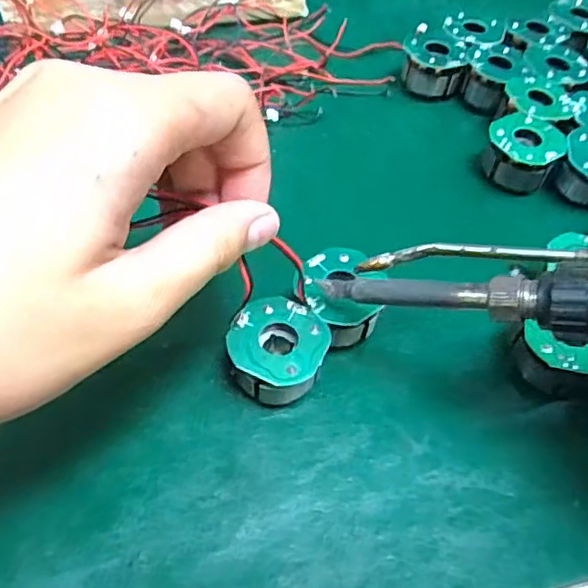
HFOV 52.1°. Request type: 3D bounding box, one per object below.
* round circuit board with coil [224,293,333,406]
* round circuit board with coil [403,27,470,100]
[{"bbox_3d":[-0.005,0.020,0.199,0.032,0.021,0.031,2,55,-2],"label":"round circuit board with coil"},{"bbox_3d":[0.069,-0.116,0.300,0.030,0.023,0.028,2,54,-3],"label":"round circuit board with coil"}]

